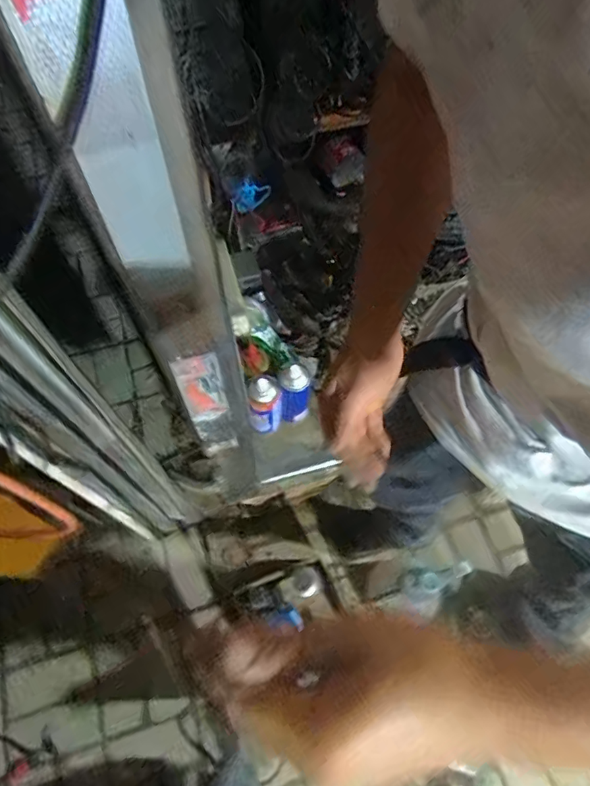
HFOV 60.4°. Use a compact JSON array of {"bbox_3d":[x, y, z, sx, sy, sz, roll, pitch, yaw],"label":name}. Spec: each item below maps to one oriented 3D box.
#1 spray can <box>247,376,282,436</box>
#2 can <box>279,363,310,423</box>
[{"bbox_3d":[-0.057,0.024,0.989,0.062,0.163,0.061,-3,64,-2],"label":"spray can"},{"bbox_3d":[0.001,0.001,0.999,0.057,0.157,0.052,2,64,1],"label":"can"}]

